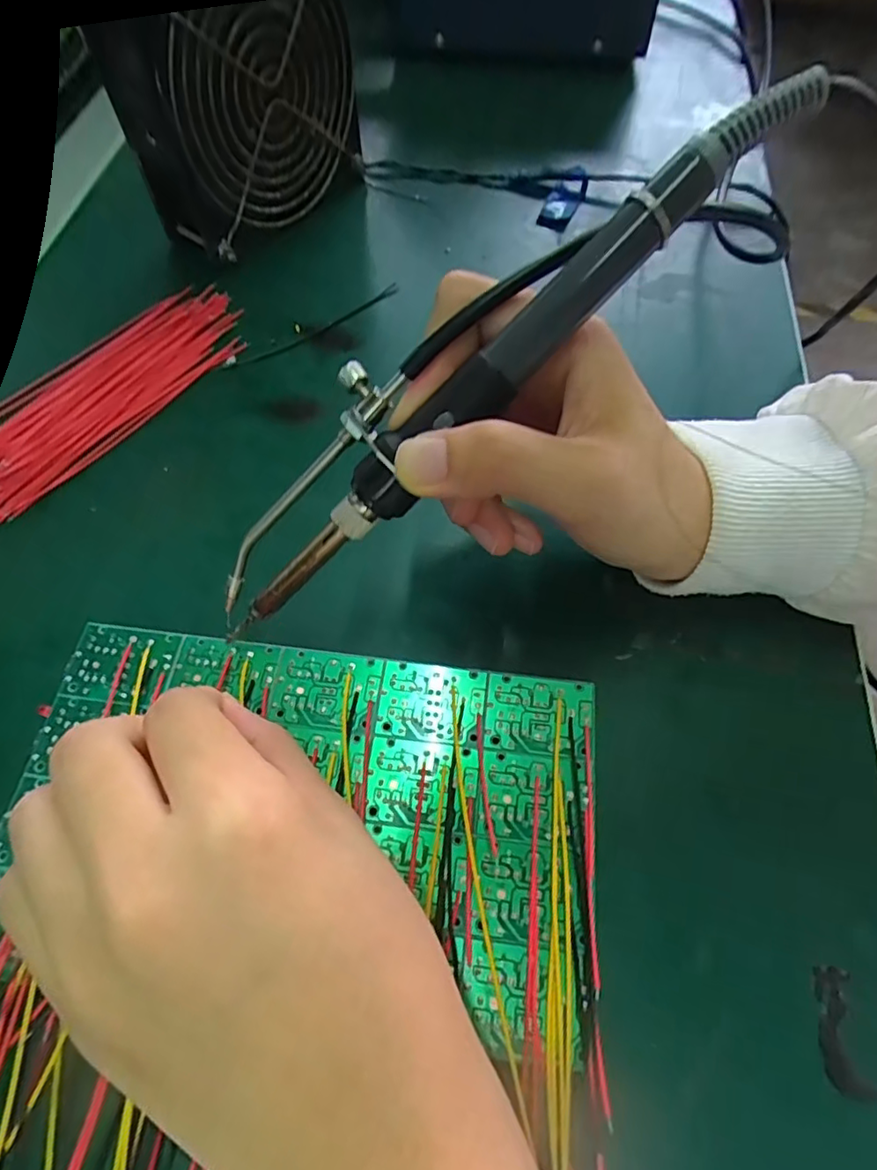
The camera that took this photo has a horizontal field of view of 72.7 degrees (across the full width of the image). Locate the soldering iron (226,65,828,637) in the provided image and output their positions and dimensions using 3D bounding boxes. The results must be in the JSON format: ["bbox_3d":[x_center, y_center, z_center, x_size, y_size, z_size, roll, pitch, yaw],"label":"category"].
[{"bbox_3d":[0.005,-0.058,0.163,0.197,0.016,0.035,-39,66,16],"label":"soldering iron"}]

